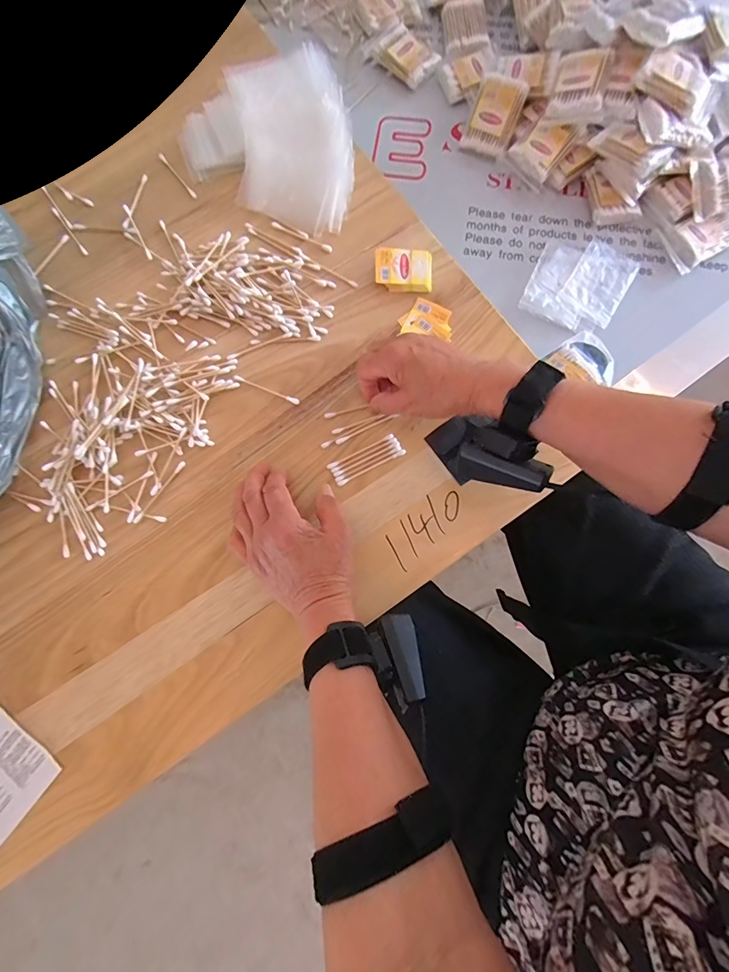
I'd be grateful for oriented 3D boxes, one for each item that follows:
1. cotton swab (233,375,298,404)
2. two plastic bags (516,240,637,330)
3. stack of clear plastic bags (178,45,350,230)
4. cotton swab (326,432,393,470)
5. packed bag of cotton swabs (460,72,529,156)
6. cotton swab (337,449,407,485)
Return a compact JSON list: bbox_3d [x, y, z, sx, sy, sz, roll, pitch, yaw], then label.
[{"bbox_3d":[-0.099,-0.098,0.404,0.070,0.004,0.007,23,80,3],"label":"cotton swab"},{"bbox_3d":[0.259,-0.245,0.483,0.107,0.007,0.129,31,84,7],"label":"two plastic bags"},{"bbox_3d":[-0.095,-0.386,0.436,0.196,0.039,0.171,22,80,3],"label":"stack of clear plastic bags"},{"bbox_3d":[-0.004,-0.034,0.390,0.071,0.004,0.005,-26,81,-5],"label":"cotton swab"},{"bbox_3d":[0.161,-0.458,0.496,0.056,0.031,0.076,23,122,4],"label":"packed bag of cotton swabs"},{"bbox_3d":[0.008,-0.018,0.388,0.072,0.004,0.005,-27,81,-5],"label":"cotton swab"}]

